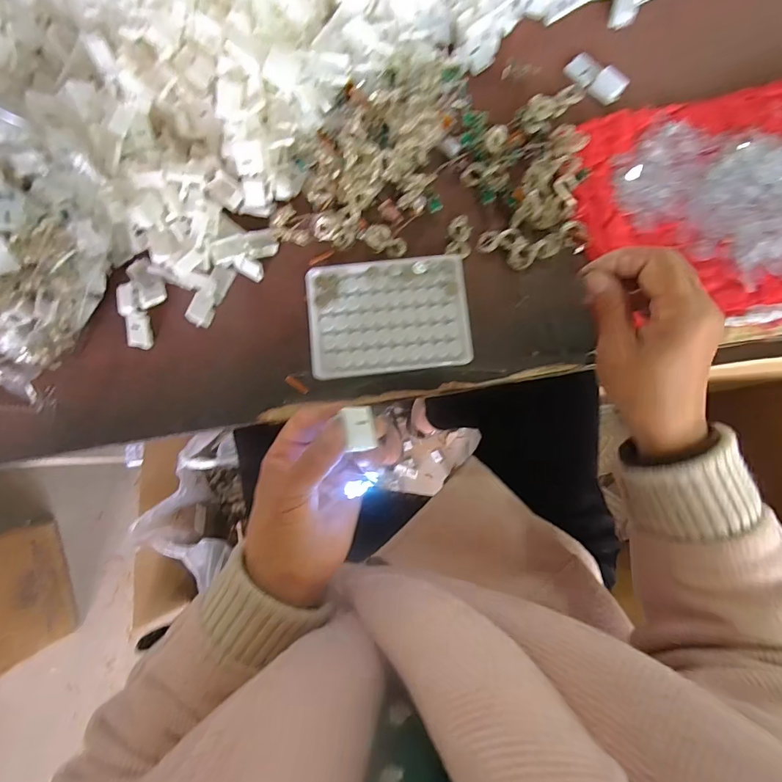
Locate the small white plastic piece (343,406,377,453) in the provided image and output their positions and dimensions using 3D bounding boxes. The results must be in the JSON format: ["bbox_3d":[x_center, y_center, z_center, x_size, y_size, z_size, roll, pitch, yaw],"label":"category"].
[{"bbox_3d":[-0.021,0.023,0.260,0.020,0.009,0.026,0,71,-38],"label":"small white plastic piece"}]

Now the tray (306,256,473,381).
[{"bbox_3d":[-0.002,-0.063,0.355,0.132,0.015,0.093,-5,83,0],"label":"tray"}]

